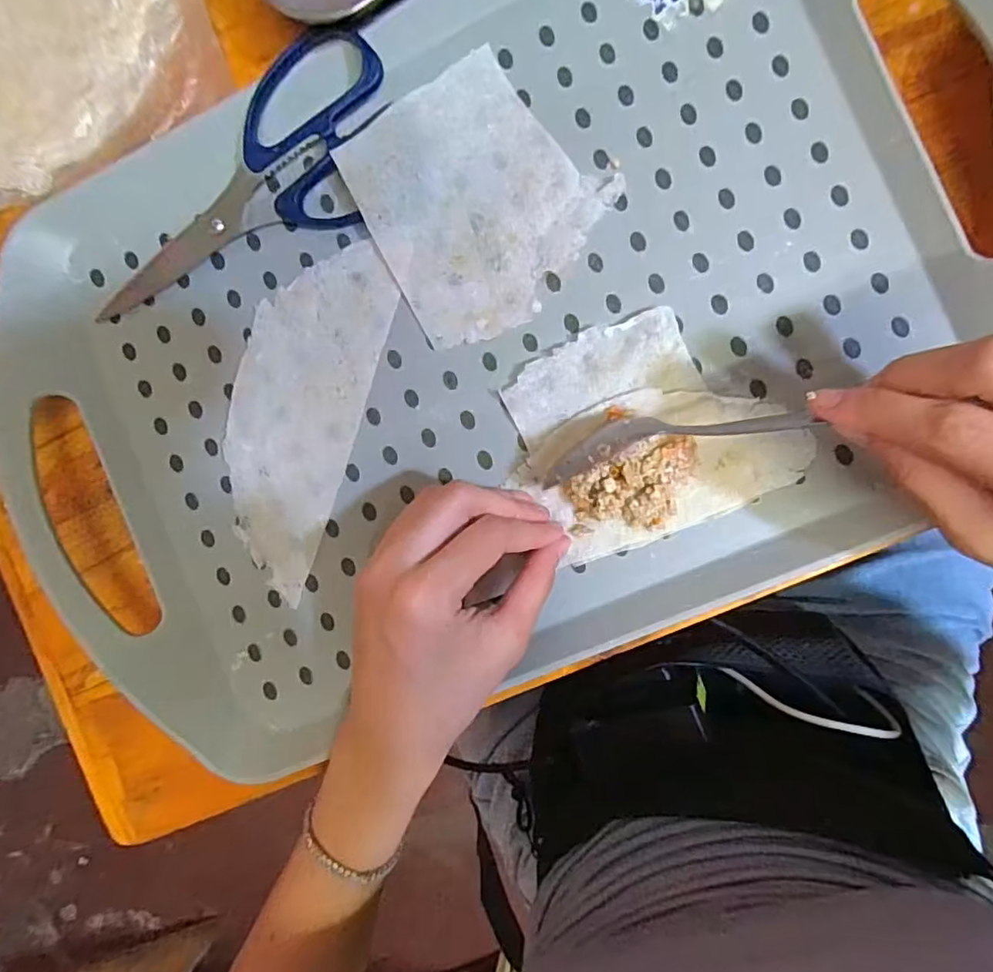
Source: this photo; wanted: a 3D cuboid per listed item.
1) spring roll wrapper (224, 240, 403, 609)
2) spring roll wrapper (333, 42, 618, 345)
[{"bbox_3d":[-0.099,-0.035,0.284,0.065,0.004,0.165,19,94,5],"label":"spring roll wrapper"},{"bbox_3d":[-0.009,-0.130,0.263,0.102,0.017,0.106,-33,89,7],"label":"spring roll wrapper"}]

